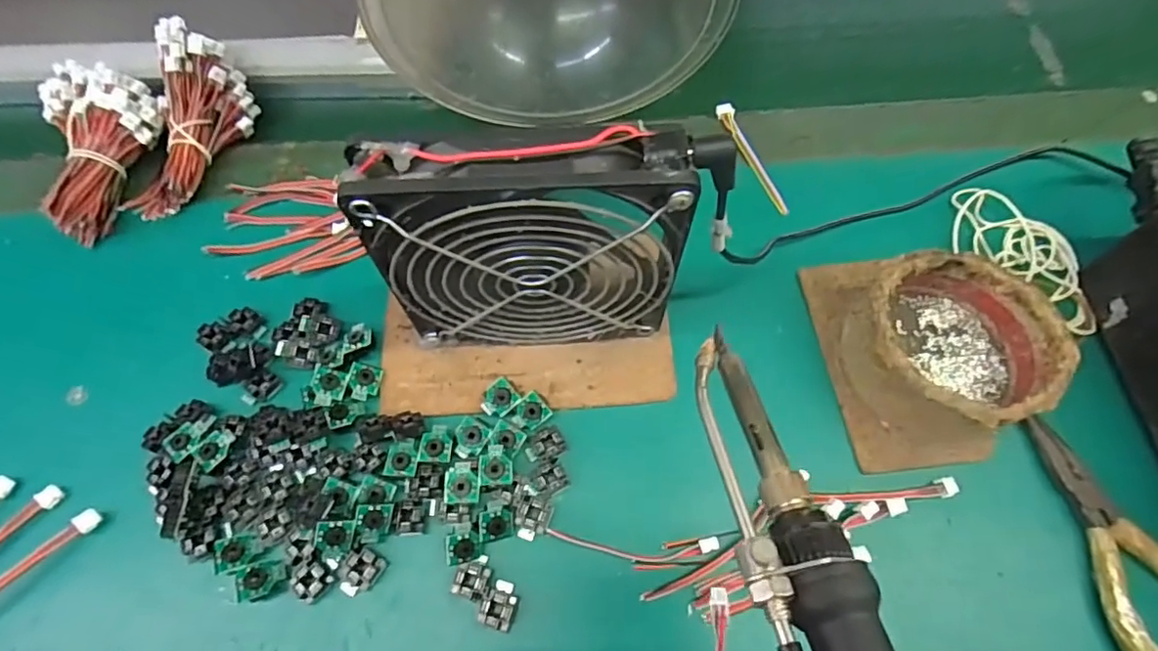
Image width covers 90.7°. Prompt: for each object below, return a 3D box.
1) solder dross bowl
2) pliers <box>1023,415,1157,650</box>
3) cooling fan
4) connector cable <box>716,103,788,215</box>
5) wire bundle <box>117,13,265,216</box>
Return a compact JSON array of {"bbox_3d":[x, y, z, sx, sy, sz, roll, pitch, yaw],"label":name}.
[{"bbox_3d":[0.172,0.010,0.268,0.079,0.041,0.079,0,66,0],"label":"solder dross bowl"},{"bbox_3d":[0.236,0.098,0.243,0.046,0.010,0.122,-10,66,-4],"label":"pliers"},{"bbox_3d":[-0.013,-0.026,0.238,0.129,0.127,0.024,0,66,0],"label":"cooling fan"},{"bbox_3d":[0.104,-0.101,0.343,0.012,0.007,0.084,-17,67,-7],"label":"connector cable"},{"bbox_3d":[-0.229,-0.118,0.336,0.051,0.038,0.119,8,81,4],"label":"wire bundle"}]

